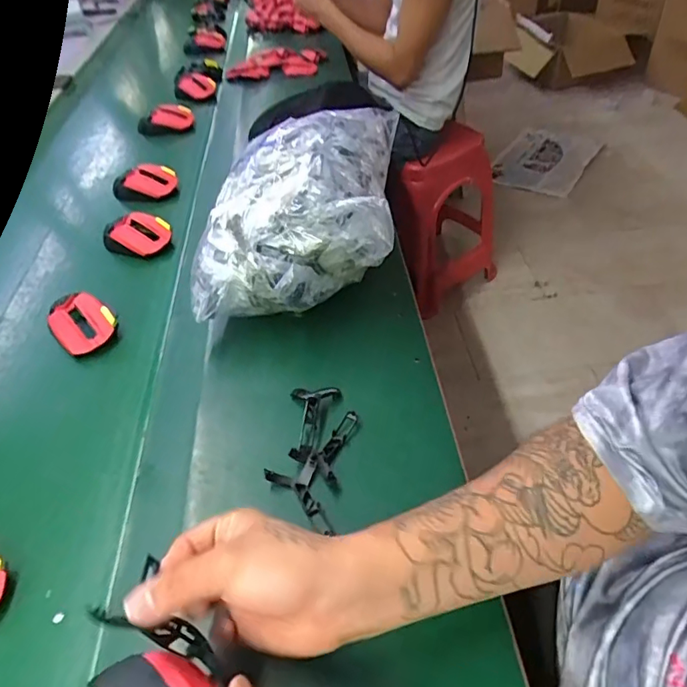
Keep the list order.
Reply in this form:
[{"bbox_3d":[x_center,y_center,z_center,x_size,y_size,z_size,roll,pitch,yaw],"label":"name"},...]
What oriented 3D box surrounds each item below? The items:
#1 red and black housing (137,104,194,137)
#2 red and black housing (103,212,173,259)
[{"bbox_3d":[-0.347,-0.435,1.033,0.106,0.054,0.042,-4,46,2],"label":"red and black housing"},{"bbox_3d":[-0.293,-0.154,0.751,0.093,0.034,0.059,7,46,14],"label":"red and black housing"}]

